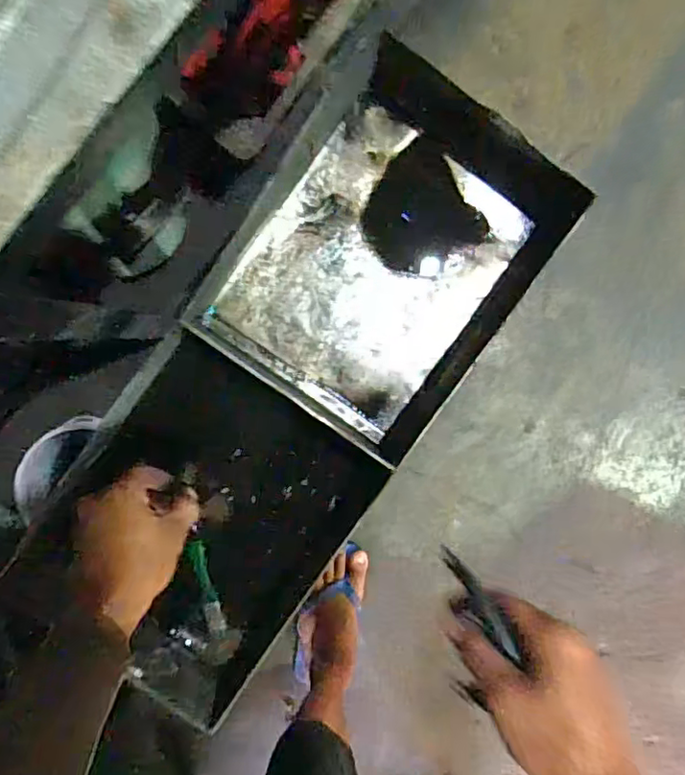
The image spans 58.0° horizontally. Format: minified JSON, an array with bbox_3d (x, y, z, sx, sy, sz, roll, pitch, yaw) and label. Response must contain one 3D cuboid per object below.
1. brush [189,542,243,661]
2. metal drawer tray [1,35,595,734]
[{"bbox_3d":[-0.149,0.243,0.712,0.034,0.017,0.133,-15,81,-17],"label":"brush"},{"bbox_3d":[-0.032,-0.021,0.727,0.303,0.082,0.729,32,87,-2],"label":"metal drawer tray"}]

